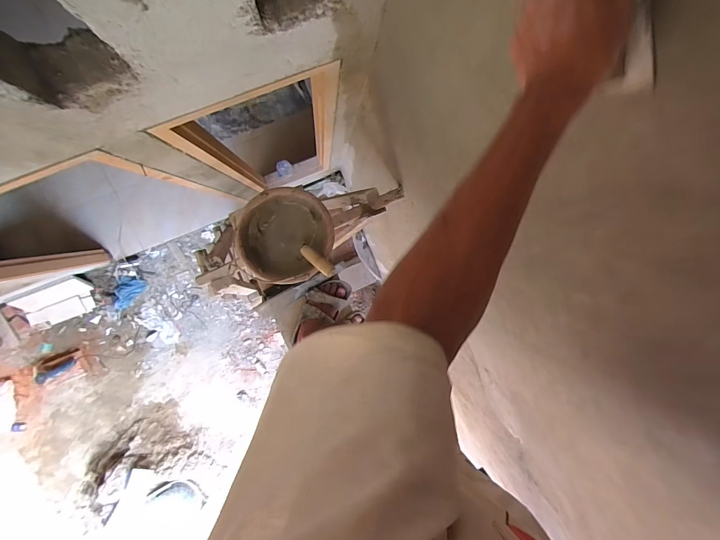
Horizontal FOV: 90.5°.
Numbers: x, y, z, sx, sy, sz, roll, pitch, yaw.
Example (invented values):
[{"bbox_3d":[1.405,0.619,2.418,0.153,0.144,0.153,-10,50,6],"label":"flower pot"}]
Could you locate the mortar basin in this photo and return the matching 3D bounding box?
[{"bbox_3d":[-0.200,-0.092,0.976,0.245,0.089,0.245,-1,98,-6],"label":"mortar basin"}]

